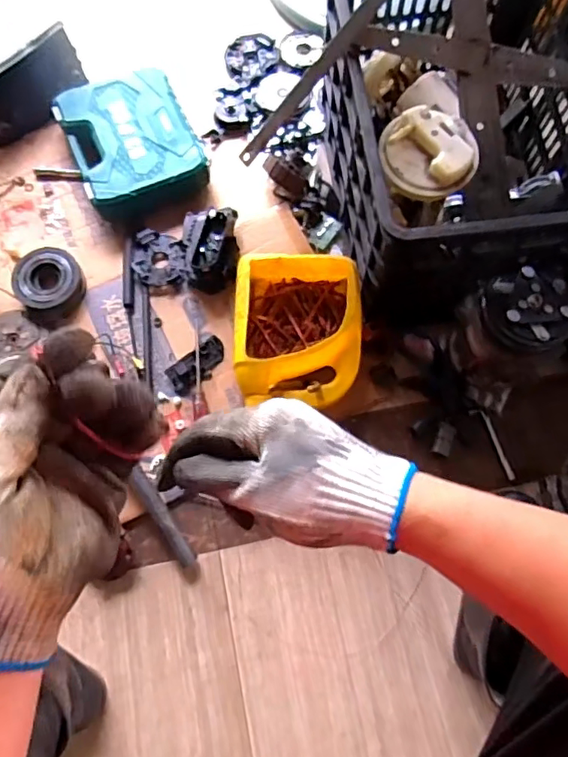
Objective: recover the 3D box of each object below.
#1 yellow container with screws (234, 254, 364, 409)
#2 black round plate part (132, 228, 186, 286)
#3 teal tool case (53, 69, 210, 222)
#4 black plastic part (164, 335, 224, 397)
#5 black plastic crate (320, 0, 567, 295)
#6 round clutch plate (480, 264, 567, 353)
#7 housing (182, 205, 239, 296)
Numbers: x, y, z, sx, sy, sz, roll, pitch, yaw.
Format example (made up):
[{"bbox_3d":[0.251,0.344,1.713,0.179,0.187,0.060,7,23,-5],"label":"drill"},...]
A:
[{"bbox_3d":[0.019,-0.067,0.831,0.177,0.098,0.224,1,73,1],"label":"yellow container with screws"},{"bbox_3d":[-0.200,-0.196,0.912,0.084,0.024,0.088,0,73,0],"label":"black round plate part"},{"bbox_3d":[-0.257,-0.402,0.960,0.202,0.064,0.249,-24,75,-6],"label":"teal tool case"},{"bbox_3d":[-0.131,-0.020,0.865,0.099,0.019,0.050,-38,76,-12],"label":"black plastic part"},{"bbox_3d":[0.264,-0.378,0.816,0.372,0.261,0.506,-7,73,-2],"label":"black plastic crate"},{"bbox_3d":[0.306,-0.086,0.699,0.105,0.040,0.107,0,73,0],"label":"round clutch plate"},{"bbox_3d":[-0.115,-0.198,0.884,0.087,0.065,0.127,-5,73,-1],"label":"housing"}]

